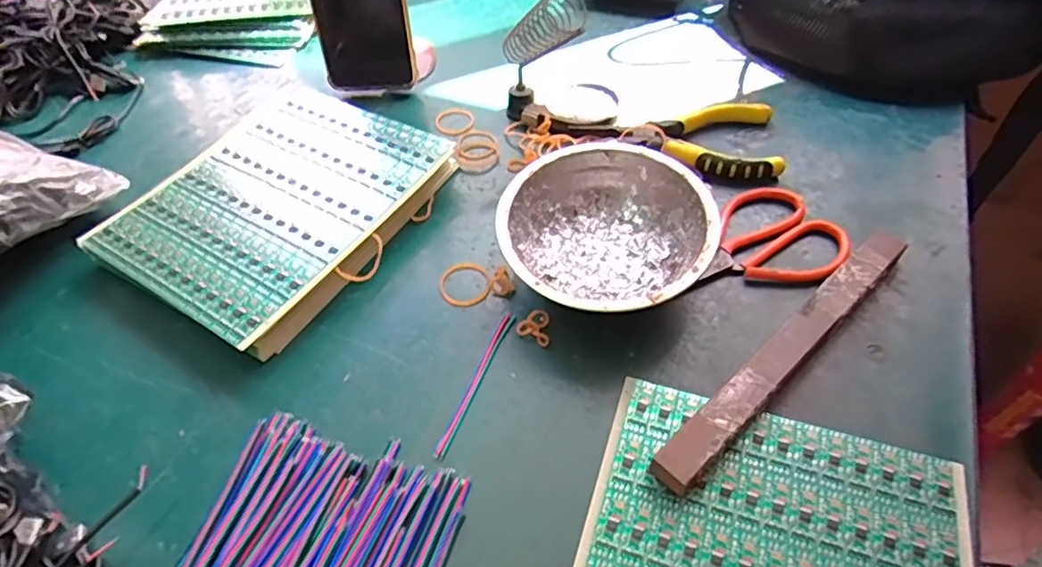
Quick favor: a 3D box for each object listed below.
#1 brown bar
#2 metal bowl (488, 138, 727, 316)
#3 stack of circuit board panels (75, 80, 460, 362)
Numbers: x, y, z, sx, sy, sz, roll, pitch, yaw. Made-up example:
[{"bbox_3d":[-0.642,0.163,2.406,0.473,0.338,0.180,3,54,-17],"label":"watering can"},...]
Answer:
[{"bbox_3d":[0.149,0.035,0.327,0.211,0.019,0.021,-37,57,-24],"label":"brown bar"},{"bbox_3d":[0.051,-0.028,0.370,0.125,0.045,0.122,-2,50,2],"label":"metal bowl"},{"bbox_3d":[-0.166,-0.056,0.419,0.176,0.029,0.203,24,55,22],"label":"stack of circuit board panels"}]

